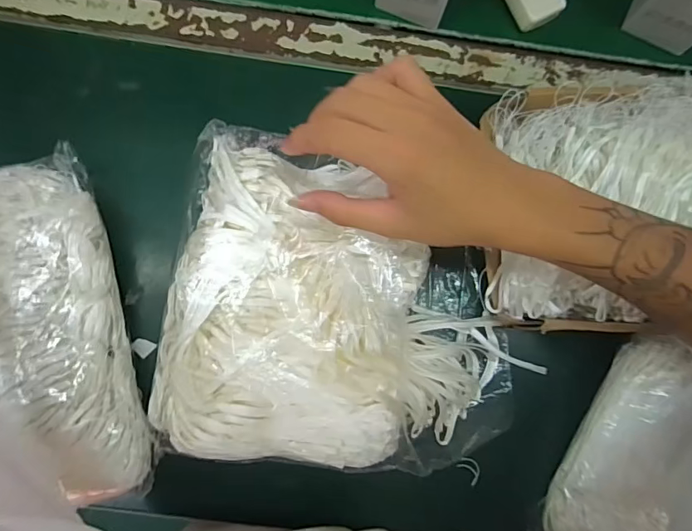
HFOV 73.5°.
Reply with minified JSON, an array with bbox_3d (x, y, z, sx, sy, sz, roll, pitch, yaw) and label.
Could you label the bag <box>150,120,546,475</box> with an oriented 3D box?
[{"bbox_3d":[0.008,0.032,0.372,0.282,0.084,0.250,8,85,-2],"label":"bag"}]

